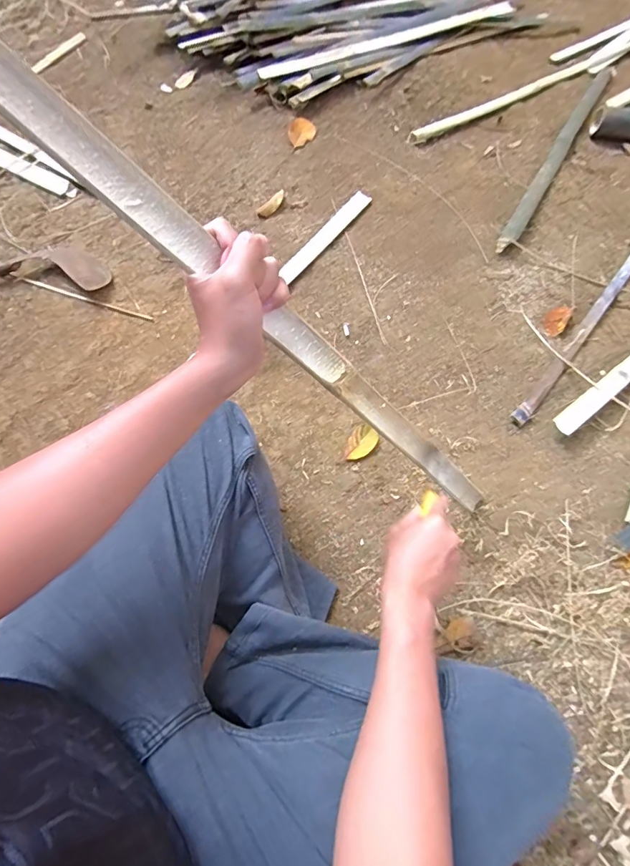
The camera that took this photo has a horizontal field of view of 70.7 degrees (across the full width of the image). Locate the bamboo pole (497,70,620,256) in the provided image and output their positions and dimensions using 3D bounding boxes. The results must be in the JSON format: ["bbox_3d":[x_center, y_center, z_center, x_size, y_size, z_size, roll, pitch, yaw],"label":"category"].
[{"bbox_3d":[0.650,-0.756,1.150,0.042,0.026,0.916,29,71,14],"label":"bamboo pole"}]

